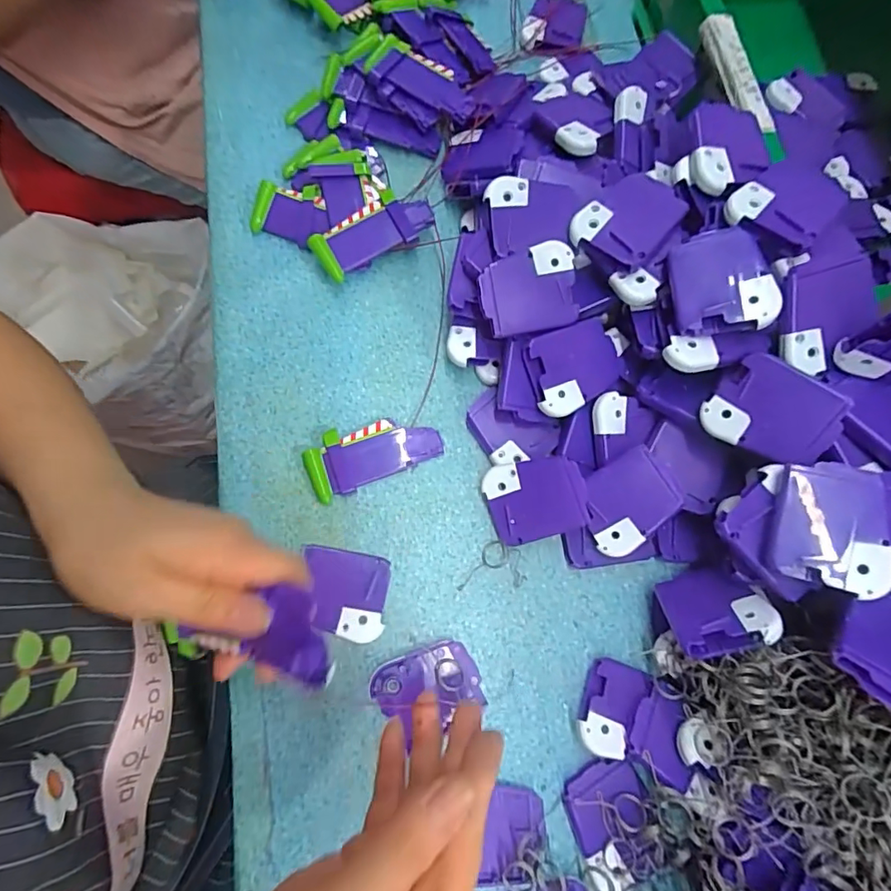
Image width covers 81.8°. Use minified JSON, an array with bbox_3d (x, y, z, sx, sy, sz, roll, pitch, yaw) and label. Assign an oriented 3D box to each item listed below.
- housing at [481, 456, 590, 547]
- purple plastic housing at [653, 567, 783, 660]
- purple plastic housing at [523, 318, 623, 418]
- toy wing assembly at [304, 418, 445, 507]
[{"bbox_3d":[0.058,0.033,0.331,0.061,0.011,0.053,-15,88,14],"label":"housing"},{"bbox_3d":[0.154,0.095,0.298,0.051,0.063,0.012,-24,104,11],"label":"purple plastic housing"},{"bbox_3d":[0.088,-0.052,0.335,0.065,0.013,0.052,-19,91,-13],"label":"purple plastic housing"},{"bbox_3d":[-0.049,0.003,0.348,0.088,0.013,0.040,-22,78,-9],"label":"toy wing assembly"}]

